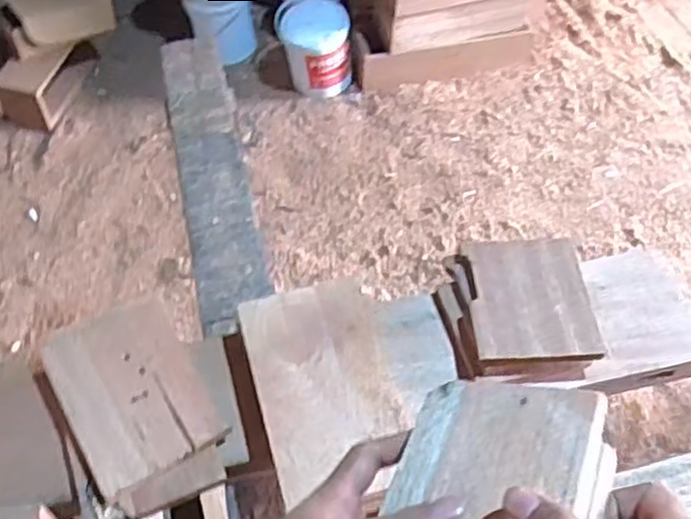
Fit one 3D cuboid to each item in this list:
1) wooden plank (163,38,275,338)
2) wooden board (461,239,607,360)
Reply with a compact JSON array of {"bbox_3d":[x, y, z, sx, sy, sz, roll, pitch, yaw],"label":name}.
[{"bbox_3d":[-0.164,-0.120,0.885,0.080,0.025,0.486,-12,52,-7],"label":"wooden plank"},{"bbox_3d":[0.170,0.033,0.669,0.105,0.011,0.134,-2,52,1],"label":"wooden board"}]

